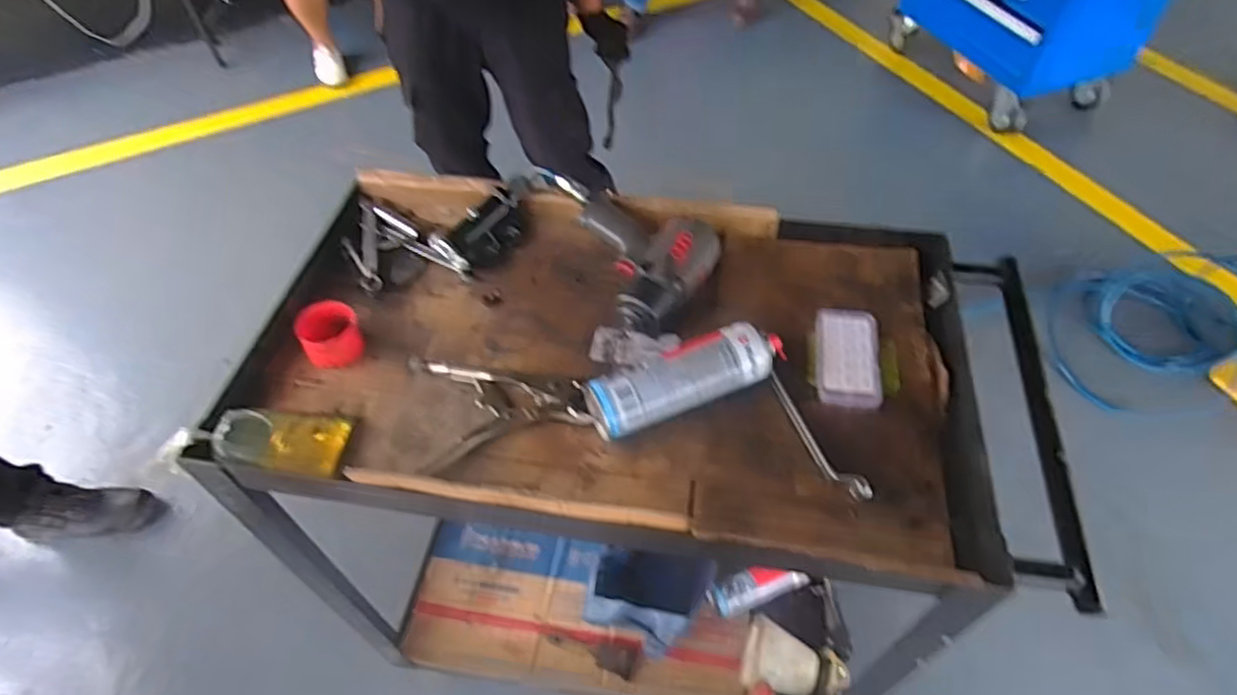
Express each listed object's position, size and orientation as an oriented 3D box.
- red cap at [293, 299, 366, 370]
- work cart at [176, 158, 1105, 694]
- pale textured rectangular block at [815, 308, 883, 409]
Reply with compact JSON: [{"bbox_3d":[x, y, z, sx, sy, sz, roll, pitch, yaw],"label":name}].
[{"bbox_3d":[-0.335,-0.016,0.802,0.065,0.044,0.062,-1,52,1],"label":"red cap"},{"bbox_3d":[0.027,0.228,1.081,0.861,0.812,0.454,7,53,7],"label":"work cart"},{"bbox_3d":[0.258,0.008,0.774,0.070,0.015,0.129,9,53,8],"label":"pale textured rectangular block"}]

